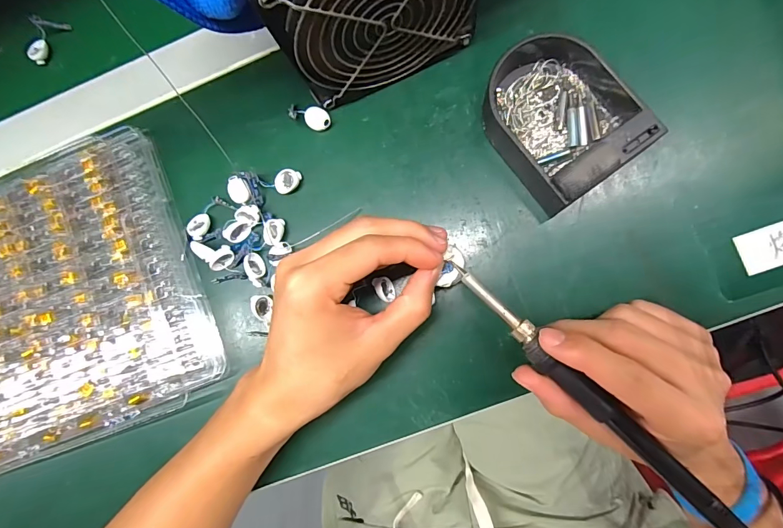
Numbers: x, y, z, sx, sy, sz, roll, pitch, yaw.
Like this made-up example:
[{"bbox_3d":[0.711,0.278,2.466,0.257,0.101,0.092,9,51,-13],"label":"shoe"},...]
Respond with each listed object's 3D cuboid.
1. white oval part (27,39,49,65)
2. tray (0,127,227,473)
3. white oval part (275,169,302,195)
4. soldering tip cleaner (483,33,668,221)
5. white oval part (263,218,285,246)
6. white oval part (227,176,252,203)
[{"bbox_3d":[-0.294,-0.176,0.338,0.011,0.010,0.024,-2,86,6],"label":"white oval part"},{"bbox_3d":[-0.276,0.040,0.295,0.279,0.021,0.197,-21,84,5],"label":"tray"},{"bbox_3d":[-0.075,-0.060,0.291,0.015,0.006,0.019,38,91,8],"label":"white oval part"},{"bbox_3d":[0.109,-0.098,0.262,0.091,0.037,0.108,-33,84,4],"label":"soldering tip cleaner"},{"bbox_3d":[-0.084,-0.023,0.290,0.016,0.005,0.018,-3,86,6],"label":"white oval part"},{"bbox_3d":[-0.111,-0.054,0.297,0.014,0.007,0.019,-24,84,4],"label":"white oval part"}]

